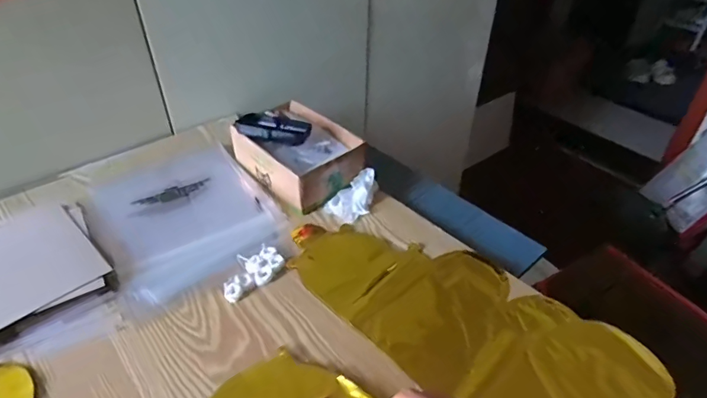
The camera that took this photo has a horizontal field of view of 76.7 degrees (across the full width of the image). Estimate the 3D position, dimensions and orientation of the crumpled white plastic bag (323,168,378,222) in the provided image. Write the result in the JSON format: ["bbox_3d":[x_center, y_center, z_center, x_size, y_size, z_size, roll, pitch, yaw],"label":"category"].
[{"bbox_3d":[0.006,-0.004,0.639,0.084,0.031,0.055,-26,47,-29],"label":"crumpled white plastic bag"}]

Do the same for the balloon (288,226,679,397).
[{"bbox_3d":[0.127,0.138,0.502,0.409,0.028,0.170,30,47,30],"label":"balloon"}]

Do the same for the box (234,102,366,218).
[{"bbox_3d":[-0.086,-0.077,0.682,0.135,0.075,0.192,-27,47,-30],"label":"box"}]

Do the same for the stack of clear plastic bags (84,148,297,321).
[{"bbox_3d":[-0.233,0.017,0.638,0.212,0.012,0.292,-22,45,-26],"label":"stack of clear plastic bags"}]

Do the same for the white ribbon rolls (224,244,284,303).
[{"bbox_3d":[-0.126,0.088,0.546,0.080,0.011,0.053,-28,47,-30],"label":"white ribbon rolls"}]

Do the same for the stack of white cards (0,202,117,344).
[{"bbox_3d":[-0.413,0.086,0.520,0.205,0.020,0.194,-28,48,-31],"label":"stack of white cards"}]

